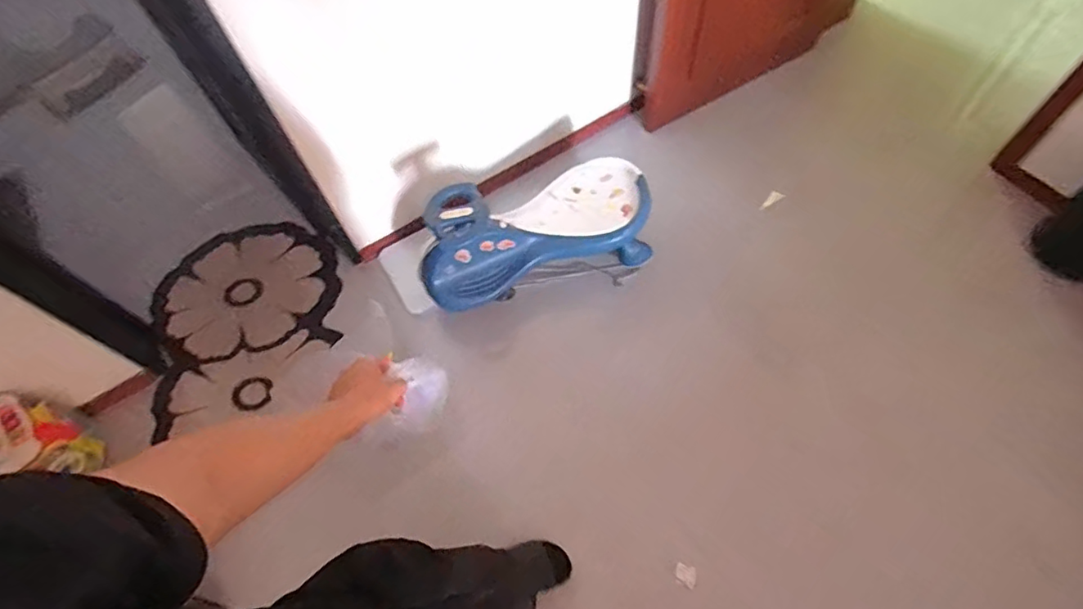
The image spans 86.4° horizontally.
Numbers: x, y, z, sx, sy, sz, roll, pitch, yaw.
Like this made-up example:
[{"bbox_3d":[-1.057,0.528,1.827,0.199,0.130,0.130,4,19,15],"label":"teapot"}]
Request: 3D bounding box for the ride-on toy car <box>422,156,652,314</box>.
[{"bbox_3d":[-0.010,-0.198,1.617,0.650,0.313,0.286,-26,63,-10],"label":"ride-on toy car"}]

